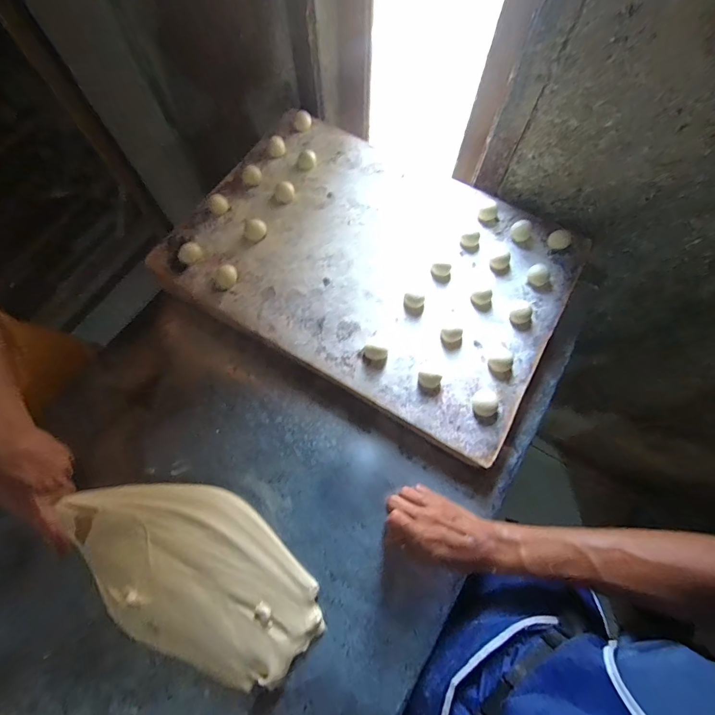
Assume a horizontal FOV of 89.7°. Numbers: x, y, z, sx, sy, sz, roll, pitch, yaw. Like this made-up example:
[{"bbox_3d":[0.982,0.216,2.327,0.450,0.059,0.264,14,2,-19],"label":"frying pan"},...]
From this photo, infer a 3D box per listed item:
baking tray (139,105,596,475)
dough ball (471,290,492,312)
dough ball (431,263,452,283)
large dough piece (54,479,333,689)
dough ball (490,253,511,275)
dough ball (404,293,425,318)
[{"bbox_3d":[0.026,-0.171,0.577,0.584,0.024,0.428,29,73,12],"label":"baking tray"},{"bbox_3d":[0.187,-0.085,0.538,0.030,0.015,0.028,-1,69,2],"label":"dough ball"},{"bbox_3d":[0.130,-0.132,0.557,0.030,0.017,0.025,12,69,5],"label":"dough ball"},{"bbox_3d":[-0.200,0.256,0.439,0.332,0.044,0.172,23,71,9],"label":"large dough piece"},{"bbox_3d":[0.223,-0.144,0.555,0.029,0.015,0.026,-1,69,0],"label":"dough ball"},{"bbox_3d":[0.083,-0.078,0.535,0.030,0.014,0.030,11,69,5],"label":"dough ball"}]

